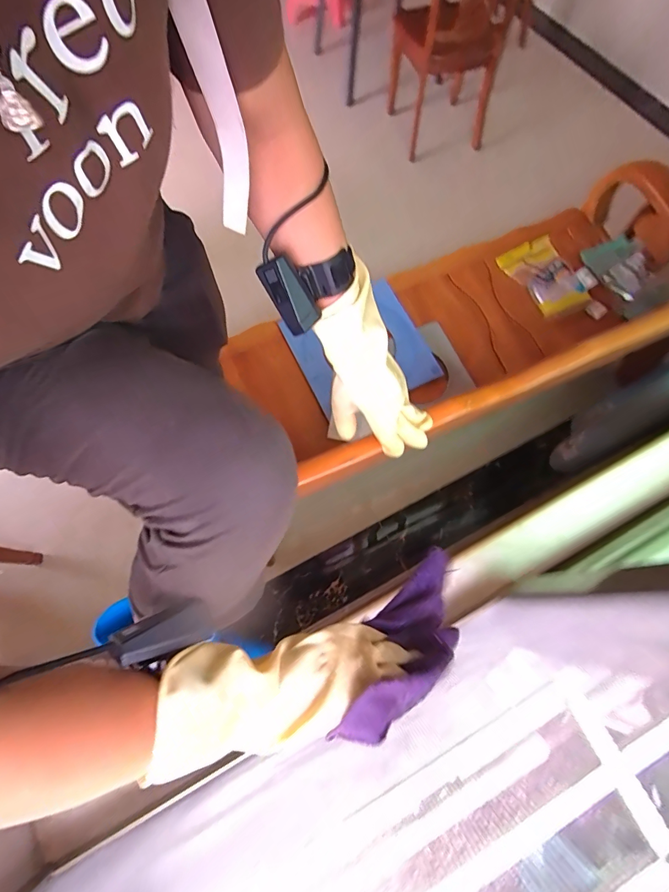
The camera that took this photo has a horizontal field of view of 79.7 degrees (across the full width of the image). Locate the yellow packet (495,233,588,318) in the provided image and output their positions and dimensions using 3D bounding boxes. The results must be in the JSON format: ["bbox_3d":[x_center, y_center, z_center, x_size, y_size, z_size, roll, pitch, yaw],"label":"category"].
[{"bbox_3d":[0.677,-0.553,1.310,0.185,0.066,0.280,-23,69,-8],"label":"yellow packet"}]

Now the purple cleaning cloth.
[{"bbox_3d":[0.082,0.201,0.419,0.079,0.062,0.225,29,29,12],"label":"purple cleaning cloth"}]

